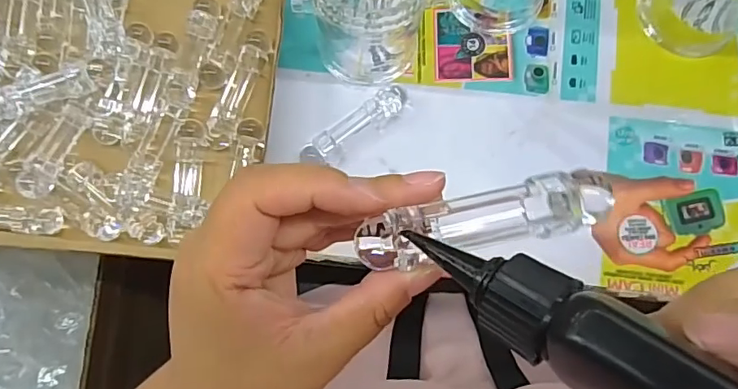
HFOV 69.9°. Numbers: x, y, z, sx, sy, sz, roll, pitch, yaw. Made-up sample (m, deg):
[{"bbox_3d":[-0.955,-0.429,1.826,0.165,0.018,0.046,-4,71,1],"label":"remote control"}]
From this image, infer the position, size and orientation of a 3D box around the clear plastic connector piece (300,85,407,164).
[{"bbox_3d":[-0.010,-0.053,0.408,0.095,0.018,0.021,-38,82,-5],"label":"clear plastic connector piece"}]

